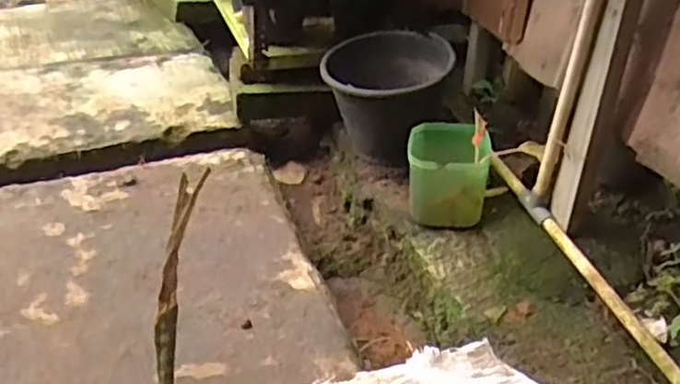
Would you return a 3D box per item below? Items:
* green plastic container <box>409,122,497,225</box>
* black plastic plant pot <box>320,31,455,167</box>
[{"bbox_3d":[0.215,-0.040,1.387,0.158,0.156,0.133,3,34,4],"label":"green plastic container"},{"bbox_3d":[0.106,-0.208,1.574,0.269,0.233,0.298,9,35,12],"label":"black plastic plant pot"}]

